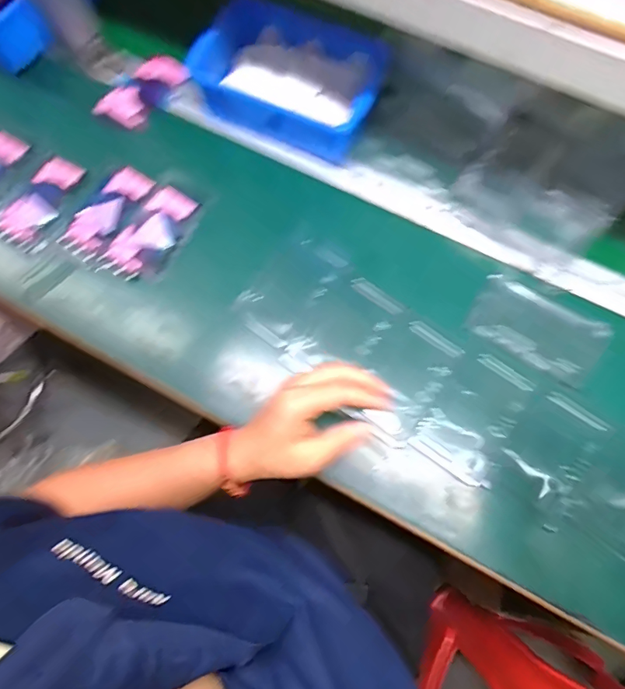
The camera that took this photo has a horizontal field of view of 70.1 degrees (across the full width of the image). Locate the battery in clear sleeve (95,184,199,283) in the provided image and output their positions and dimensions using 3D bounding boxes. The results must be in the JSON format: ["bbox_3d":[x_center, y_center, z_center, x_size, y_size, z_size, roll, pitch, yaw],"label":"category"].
[{"bbox_3d":[-0.184,-0.126,0.500,0.050,0.015,0.122,38,76,11],"label":"battery in clear sleeve"}]

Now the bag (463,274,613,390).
[{"bbox_3d":[0.233,-0.017,0.464,0.131,0.007,0.077,31,75,9],"label":"bag"}]

